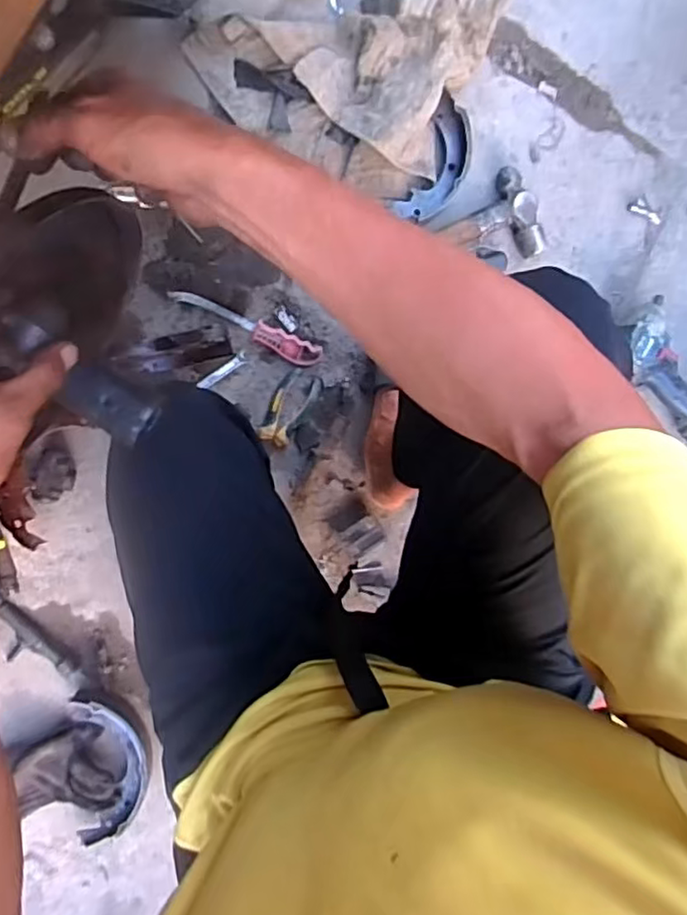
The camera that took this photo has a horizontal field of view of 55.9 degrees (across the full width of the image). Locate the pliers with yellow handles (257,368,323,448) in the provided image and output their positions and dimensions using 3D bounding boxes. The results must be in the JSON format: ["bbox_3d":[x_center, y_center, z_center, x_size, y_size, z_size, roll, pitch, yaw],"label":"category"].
[{"bbox_3d":[-0.074,-0.070,0.891,0.051,0.017,0.113,36,87,-9],"label":"pliers with yellow handles"}]

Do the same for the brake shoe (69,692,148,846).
[{"bbox_3d":[-0.312,0.422,0.881,0.098,0.038,0.208,-3,94,-9],"label":"brake shoe"}]

